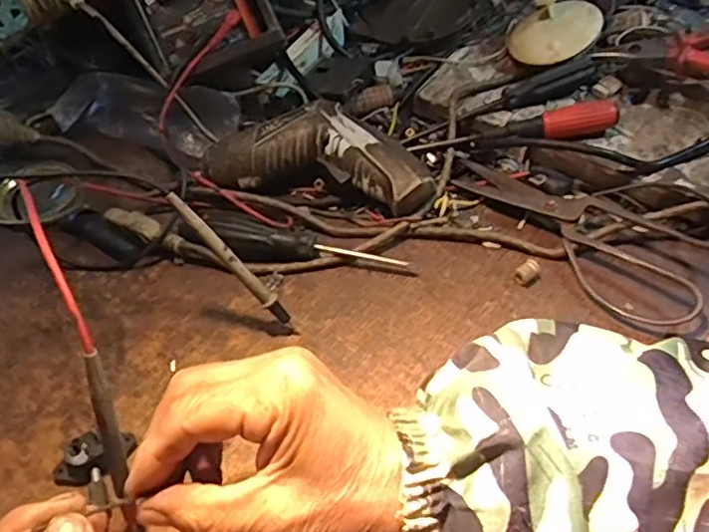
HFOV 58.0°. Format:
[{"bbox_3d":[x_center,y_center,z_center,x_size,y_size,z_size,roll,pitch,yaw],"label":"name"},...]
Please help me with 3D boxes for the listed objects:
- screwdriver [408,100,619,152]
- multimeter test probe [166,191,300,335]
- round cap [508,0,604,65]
[{"bbox_3d":[0.123,-0.102,0.488,0.153,0.026,0.022,-7,56,0],"label":"screwdriver"},{"bbox_3d":[-0.072,0.002,0.396,0.012,0.119,0.008,0,45,52],"label":"multimeter test probe"},{"bbox_3d":[0.168,-0.198,0.529,0.071,0.034,0.062,-34,60,-17],"label":"round cap"}]

